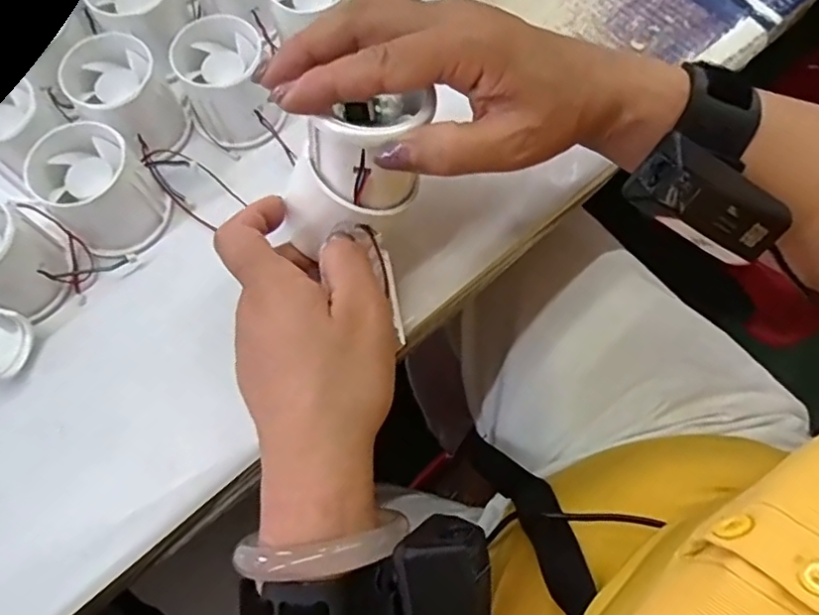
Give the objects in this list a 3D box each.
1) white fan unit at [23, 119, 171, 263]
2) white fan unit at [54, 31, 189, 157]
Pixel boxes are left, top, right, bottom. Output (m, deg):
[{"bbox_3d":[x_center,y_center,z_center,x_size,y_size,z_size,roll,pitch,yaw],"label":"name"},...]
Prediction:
[{"bbox_3d":[-0.168,-0.065,0.320,0.051,0.043,0.057,-39,74,-13],"label":"white fan unit"},{"bbox_3d":[-0.162,-0.120,0.337,0.049,0.046,0.056,-40,74,-13],"label":"white fan unit"}]

